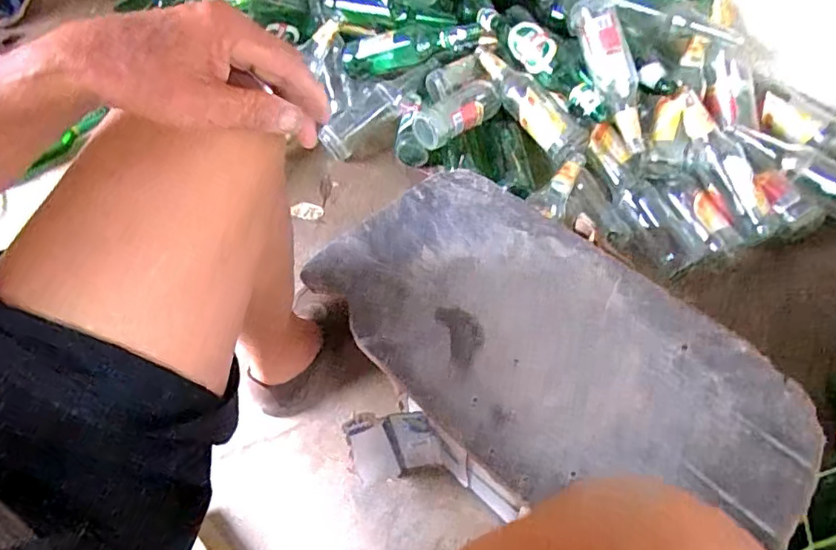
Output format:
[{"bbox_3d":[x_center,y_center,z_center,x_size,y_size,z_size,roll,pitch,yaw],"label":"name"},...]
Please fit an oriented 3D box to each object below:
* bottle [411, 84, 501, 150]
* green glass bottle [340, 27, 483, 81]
[{"bbox_3d":[0.069,-0.288,0.987,0.158,0.063,0.076,-38,63,-20],"label":"bottle"},{"bbox_3d":[-0.020,-0.426,1.039,0.274,0.075,0.074,2,56,31],"label":"green glass bottle"}]

